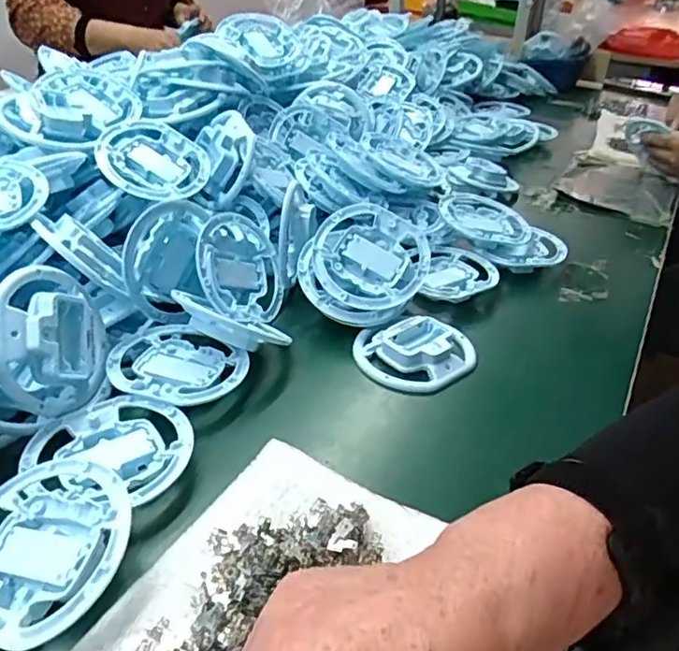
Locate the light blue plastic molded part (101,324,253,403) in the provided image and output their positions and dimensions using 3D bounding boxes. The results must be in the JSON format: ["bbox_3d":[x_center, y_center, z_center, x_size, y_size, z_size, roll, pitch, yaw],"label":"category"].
[{"bbox_3d":[-0.127,0.030,0.469,0.104,0.016,0.087,12,36,13],"label":"light blue plastic molded part"}]

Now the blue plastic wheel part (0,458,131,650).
[{"bbox_3d":[-0.163,0.122,0.331,0.102,0.016,0.098,3,47,21],"label":"blue plastic wheel part"}]

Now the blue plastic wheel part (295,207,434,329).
[{"bbox_3d":[0.022,-0.055,0.549,0.105,0.020,0.109,30,73,10],"label":"blue plastic wheel part"}]

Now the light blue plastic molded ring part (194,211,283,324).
[{"bbox_3d":[-0.090,-0.053,0.542,0.014,0.098,0.097,-16,68,33],"label":"light blue plastic molded ring part"}]

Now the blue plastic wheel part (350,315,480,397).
[{"bbox_3d":[0.064,0.023,0.507,0.100,0.021,0.081,3,35,1],"label":"blue plastic wheel part"}]

